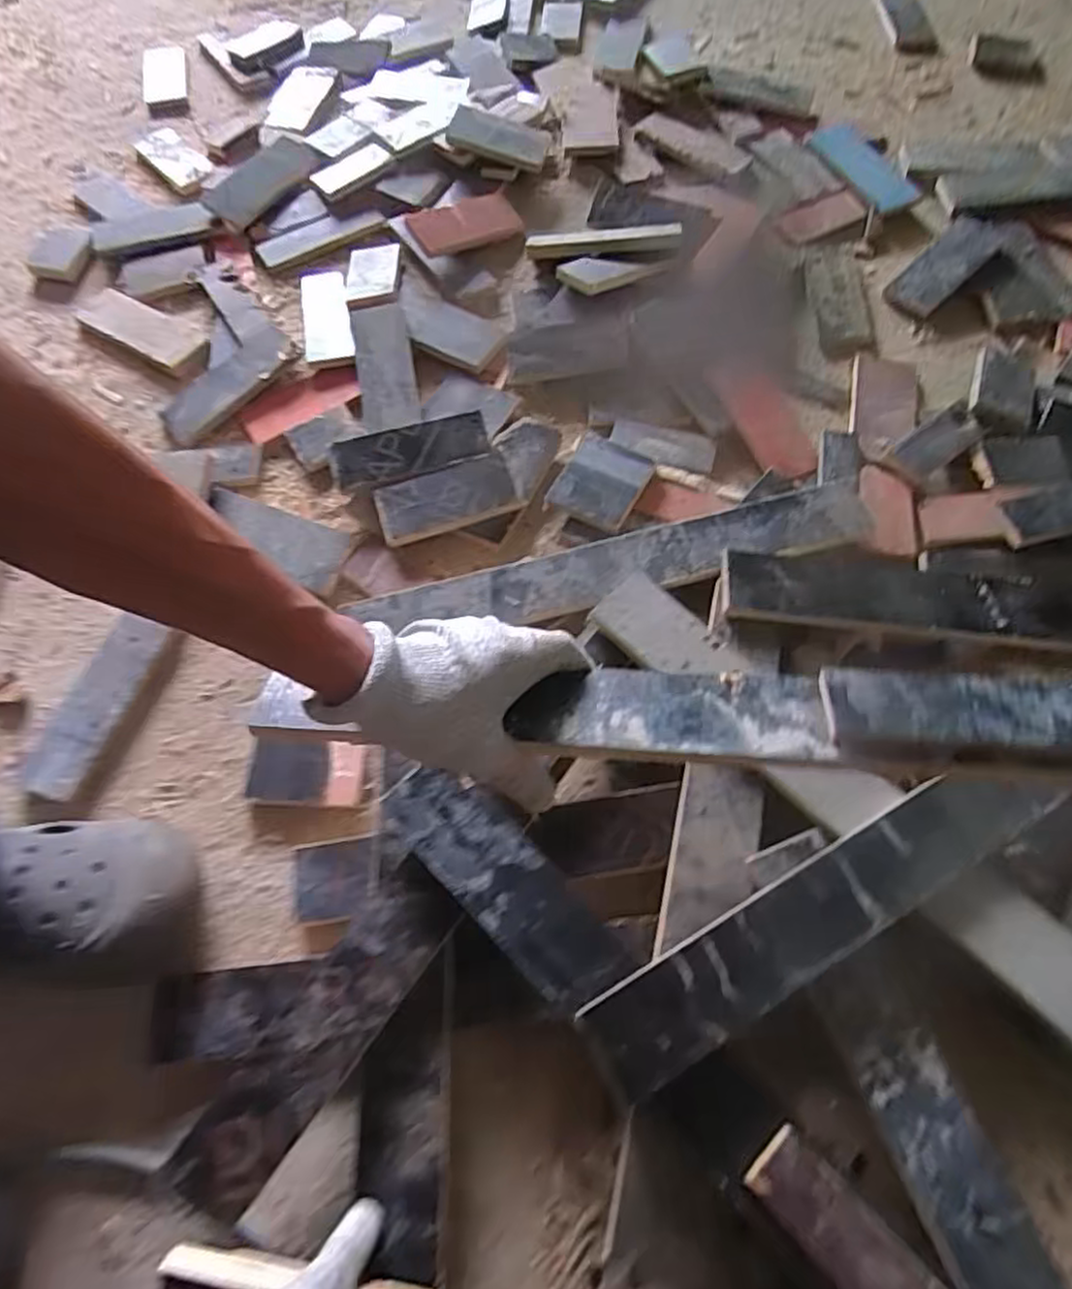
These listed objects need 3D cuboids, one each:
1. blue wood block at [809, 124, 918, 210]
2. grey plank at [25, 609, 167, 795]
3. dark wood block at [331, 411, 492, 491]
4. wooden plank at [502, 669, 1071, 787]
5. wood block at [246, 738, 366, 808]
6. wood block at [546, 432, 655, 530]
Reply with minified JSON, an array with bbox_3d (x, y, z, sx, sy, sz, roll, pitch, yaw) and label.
[{"bbox_3d":[0.435,-0.640,0.949,0.067,0.013,0.168,-31,68,-12],"label":"blue wood block"},{"bbox_3d":[-0.417,0.056,0.674,0.063,0.013,0.176,17,67,9],"label":"grey plank"},{"bbox_3d":[-0.132,-0.203,0.757,0.160,0.024,0.056,-12,65,-4],"label":"dark wood block"},{"bbox_3d":[0.160,0.043,0.413,0.335,0.023,0.063,1,65,10],"label":"wooden plank"},{"bbox_3d":[-0.205,0.112,0.631,0.101,0.019,0.056,3,65,3],"label":"wood block"},{"bbox_3d":[0.068,-0.173,0.753,0.090,0.023,0.106,28,69,14],"label":"wood block"}]

